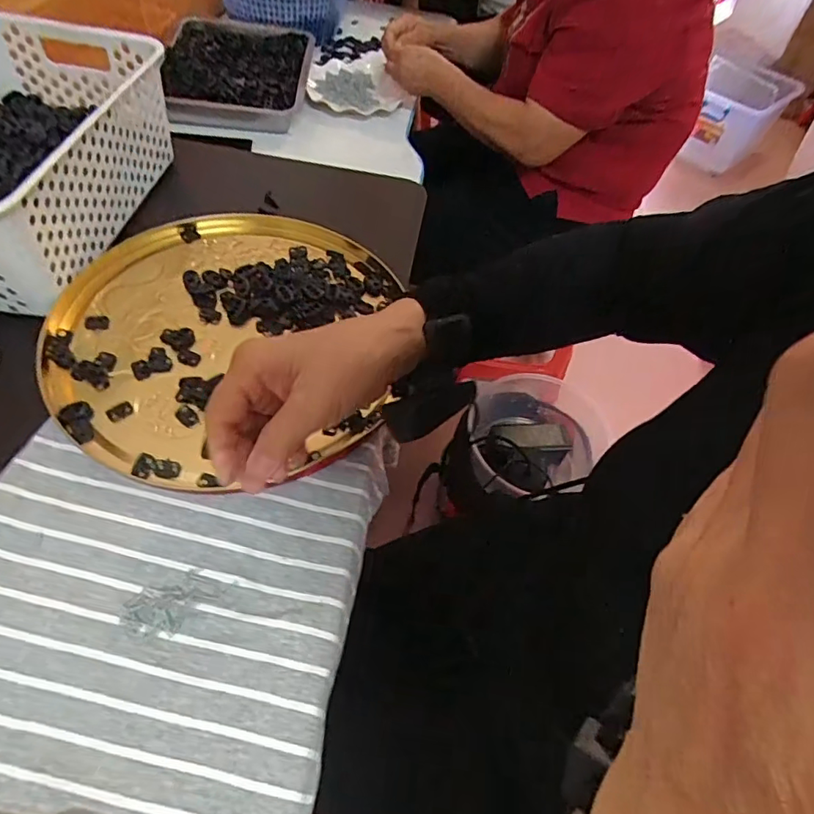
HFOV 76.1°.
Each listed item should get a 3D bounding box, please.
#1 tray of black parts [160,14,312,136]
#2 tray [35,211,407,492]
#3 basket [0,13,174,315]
[{"bbox_3d":[-0.292,-0.588,0.900,0.232,0.054,0.329,3,54,-5],"label":"tray of black parts"},{"bbox_3d":[-0.154,-0.068,0.447,0.270,0.023,0.289,4,54,-5],"label":"tray"},{"bbox_3d":[-0.361,-0.228,0.474,0.205,0.112,0.302,11,54,0],"label":"basket"}]

